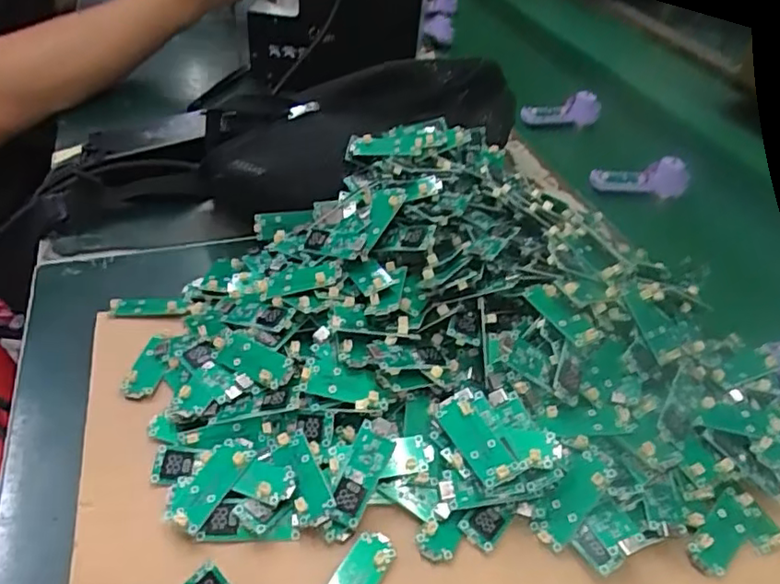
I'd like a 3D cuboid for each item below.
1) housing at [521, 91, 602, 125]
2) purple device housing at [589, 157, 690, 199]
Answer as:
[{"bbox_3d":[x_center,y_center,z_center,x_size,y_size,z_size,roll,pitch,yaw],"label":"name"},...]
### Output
[{"bbox_3d":[0.194,-0.210,0.689,0.093,0.032,0.016,-4,42,-11],"label":"housing"},{"bbox_3d":[0.241,-0.112,0.582,0.095,0.033,0.020,1,41,-6],"label":"purple device housing"}]

